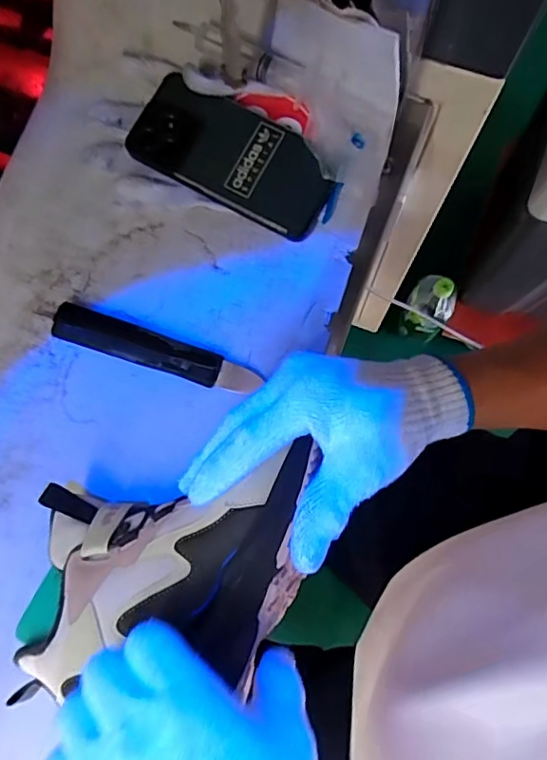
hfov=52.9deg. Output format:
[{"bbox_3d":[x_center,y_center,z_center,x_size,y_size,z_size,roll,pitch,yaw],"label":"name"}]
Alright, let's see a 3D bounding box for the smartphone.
[{"bbox_3d":[-0.031,-0.178,0.438,0.162,0.020,0.075,29,81,5],"label":"smartphone"}]

